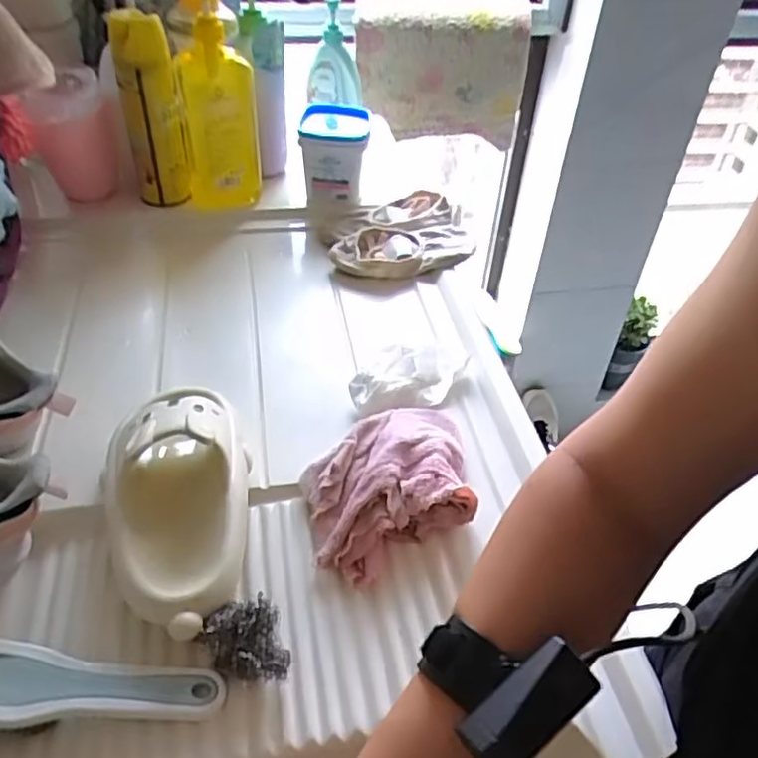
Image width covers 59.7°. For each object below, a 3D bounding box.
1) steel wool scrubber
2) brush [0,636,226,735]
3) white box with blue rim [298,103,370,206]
[{"bbox_3d":[-0.091,0.178,0.450,0.052,0.032,0.048,-8,43,-13],"label":"steel wool scrubber"},{"bbox_3d":[-0.198,0.199,0.427,0.187,0.026,0.049,11,40,-13],"label":"brush"},{"bbox_3d":[-0.057,-0.278,0.831,0.081,0.112,0.073,2,42,-2],"label":"white box with blue rim"}]

